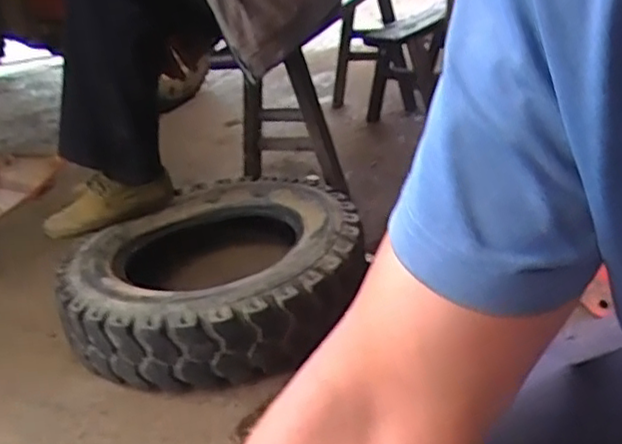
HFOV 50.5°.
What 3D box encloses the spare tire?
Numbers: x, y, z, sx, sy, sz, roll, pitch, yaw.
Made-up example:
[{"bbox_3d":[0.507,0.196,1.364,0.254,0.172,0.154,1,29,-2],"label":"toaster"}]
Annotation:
[{"bbox_3d":[-0.156,0.076,1.129,0.460,0.150,0.488,-6,29,-2],"label":"spare tire"}]

